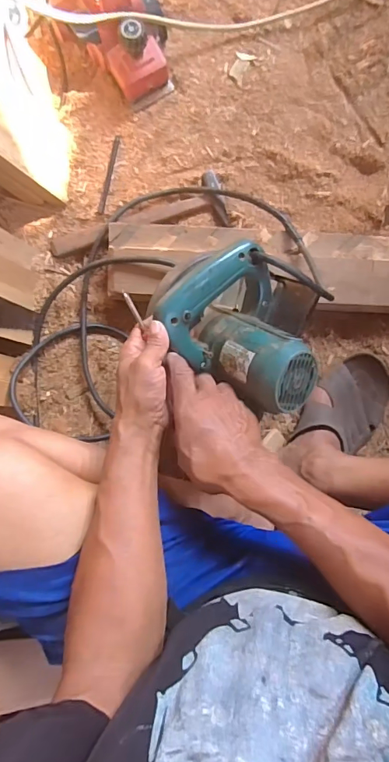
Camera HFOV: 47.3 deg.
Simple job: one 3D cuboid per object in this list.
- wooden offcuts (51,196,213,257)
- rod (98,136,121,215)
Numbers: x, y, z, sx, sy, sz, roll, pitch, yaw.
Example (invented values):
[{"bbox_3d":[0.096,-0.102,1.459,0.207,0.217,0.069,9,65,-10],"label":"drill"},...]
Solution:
[{"bbox_3d":[-0.100,-0.251,0.704,0.259,0.019,0.033,-18,88,-3],"label":"wooden offcuts"},{"bbox_3d":[-0.136,-0.330,0.711,0.010,0.005,0.131,12,87,-1],"label":"rod"}]

